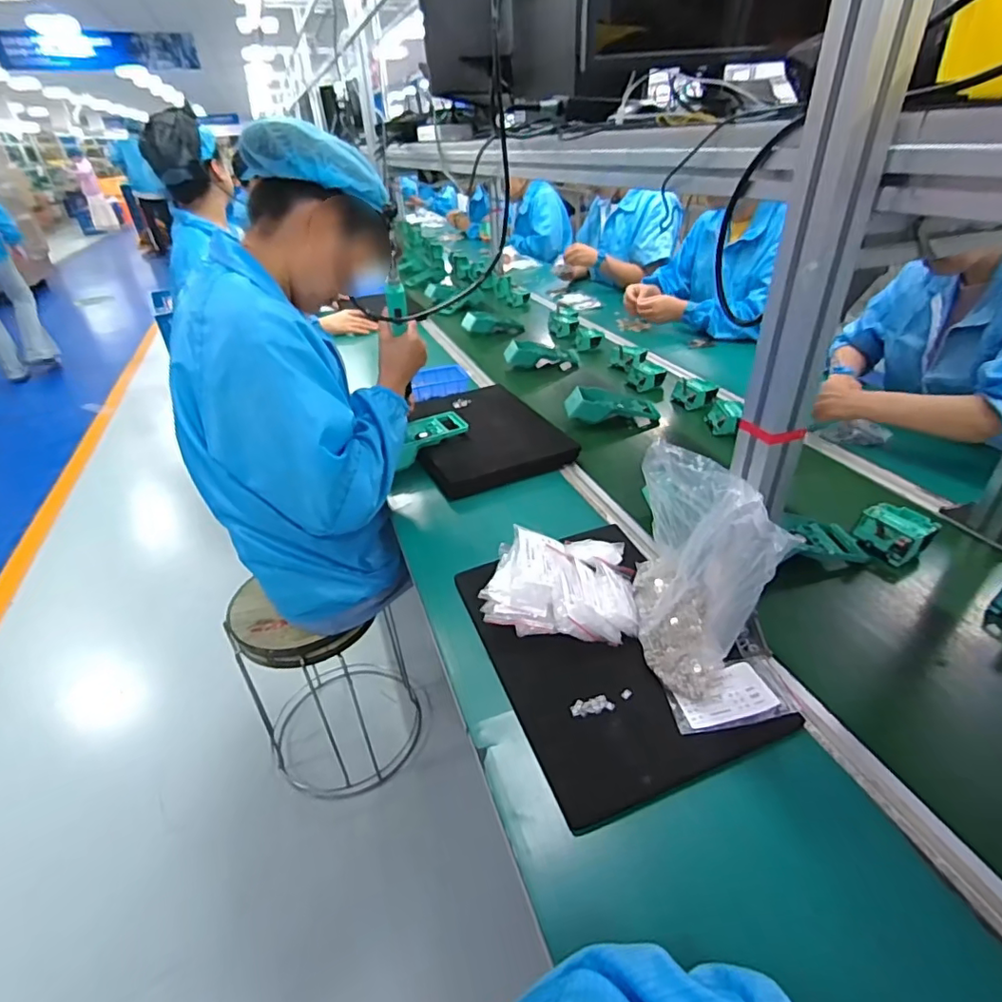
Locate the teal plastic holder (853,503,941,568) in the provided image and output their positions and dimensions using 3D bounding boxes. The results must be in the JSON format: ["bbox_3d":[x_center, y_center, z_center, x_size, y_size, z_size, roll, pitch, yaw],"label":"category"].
[{"bbox_3d":[0.528,0.044,0.735,0.068,0.036,0.084,-28,41,-33],"label":"teal plastic holder"}]

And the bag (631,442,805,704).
[{"bbox_3d":[0.195,0.068,0.549,0.088,0.210,0.157,-2,33,2],"label":"bag"}]

